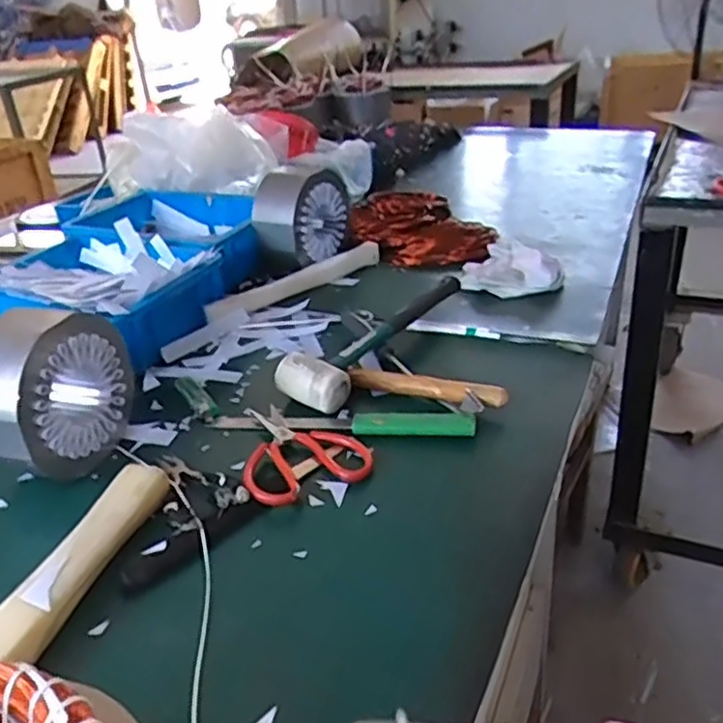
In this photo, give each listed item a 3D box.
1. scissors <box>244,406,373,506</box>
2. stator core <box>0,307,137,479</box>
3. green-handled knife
[{"bbox_3d":[-0.069,0.077,0.656,0.116,0.020,0.151,-19,32,-24],"label":"scissors"},{"bbox_3d":[-0.292,0.030,0.642,0.082,0.149,0.143,5,31,17],"label":"stator core"},{"bbox_3d":[-0.023,0.061,0.686,0.265,0.012,0.031,-1,30,7],"label":"green-handled knife"}]

